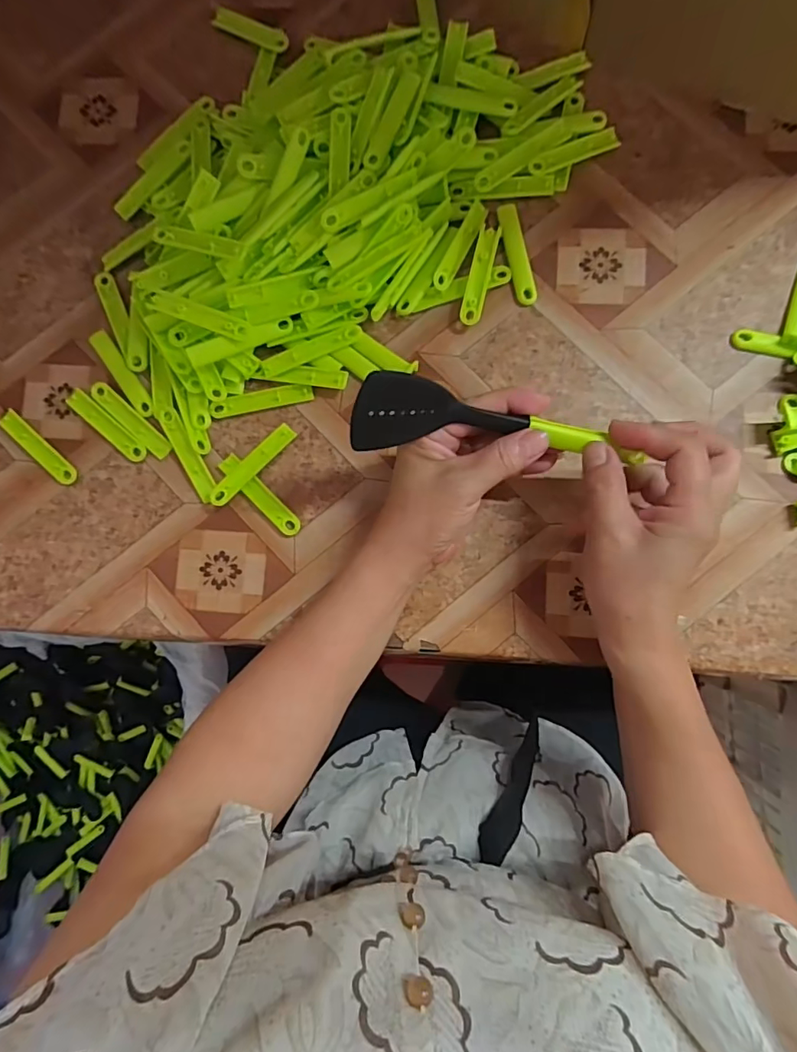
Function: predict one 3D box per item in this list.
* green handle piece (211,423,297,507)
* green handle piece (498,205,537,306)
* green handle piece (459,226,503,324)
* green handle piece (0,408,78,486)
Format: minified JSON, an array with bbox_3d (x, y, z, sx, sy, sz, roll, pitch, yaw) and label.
[{"bbox_3d":[-0.105,-0.044,0.367,0.013,0.004,0.076,43,81,-1],"label":"green handle piece"},{"bbox_3d":[0.087,-0.200,0.372,0.015,0.006,0.079,-12,84,3],"label":"green handle piece"},{"bbox_3d":[0.059,-0.181,0.368,0.016,0.011,0.073,14,86,5],"label":"green handle piece"},{"bbox_3d":[-0.268,-0.057,0.379,0.075,0.004,0.015,41,89,6],"label":"green handle piece"}]

